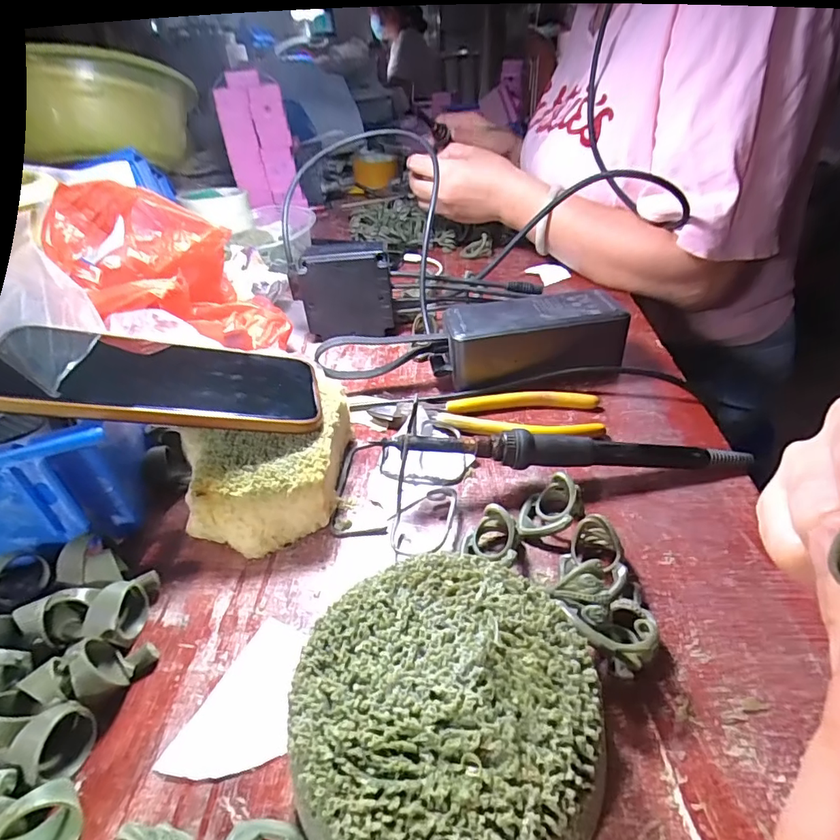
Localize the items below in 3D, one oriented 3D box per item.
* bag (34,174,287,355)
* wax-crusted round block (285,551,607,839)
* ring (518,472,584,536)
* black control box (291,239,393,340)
[{"bbox_3d":[-0.178,-0.111,0.365,0.118,0.117,0.096,5,39,12],"label":"bag"},{"bbox_3d":[0.007,0.098,0.166,0.094,0.038,0.102,-3,38,2],"label":"wax-crusted round block"},{"bbox_3d":[0.069,0.046,0.257,0.029,0.022,0.030,-3,38,2],"label":"ring"},{"bbox_3d":[-0.069,-0.116,0.438,0.087,0.084,0.027,-2,39,7],"label":"black control box"}]

